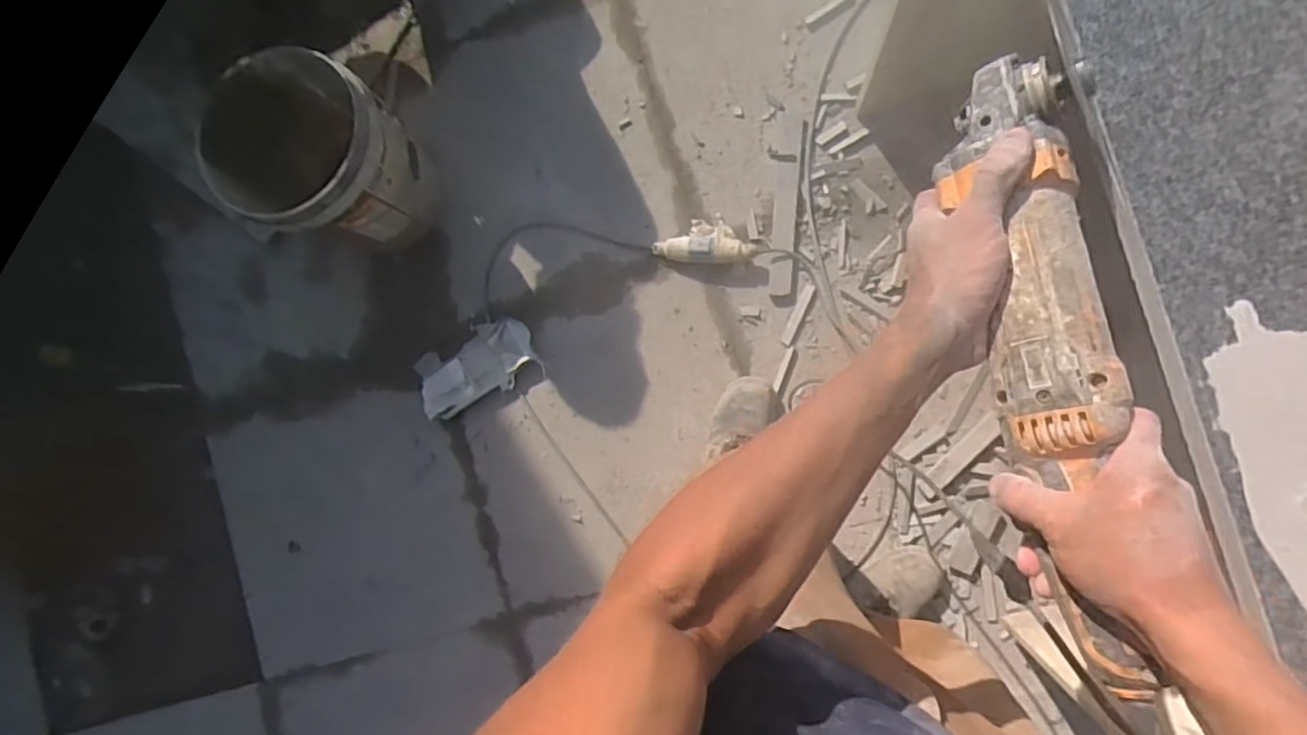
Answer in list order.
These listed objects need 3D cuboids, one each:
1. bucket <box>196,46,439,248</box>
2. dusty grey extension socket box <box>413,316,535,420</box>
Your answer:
[{"bbox_3d":[-0.552,-0.357,1.070,0.281,0.285,0.274,0,88,10],"label":"bucket"},{"bbox_3d":[-0.353,0.000,1.237,0.257,0.048,0.127,-27,84,8],"label":"dusty grey extension socket box"}]

